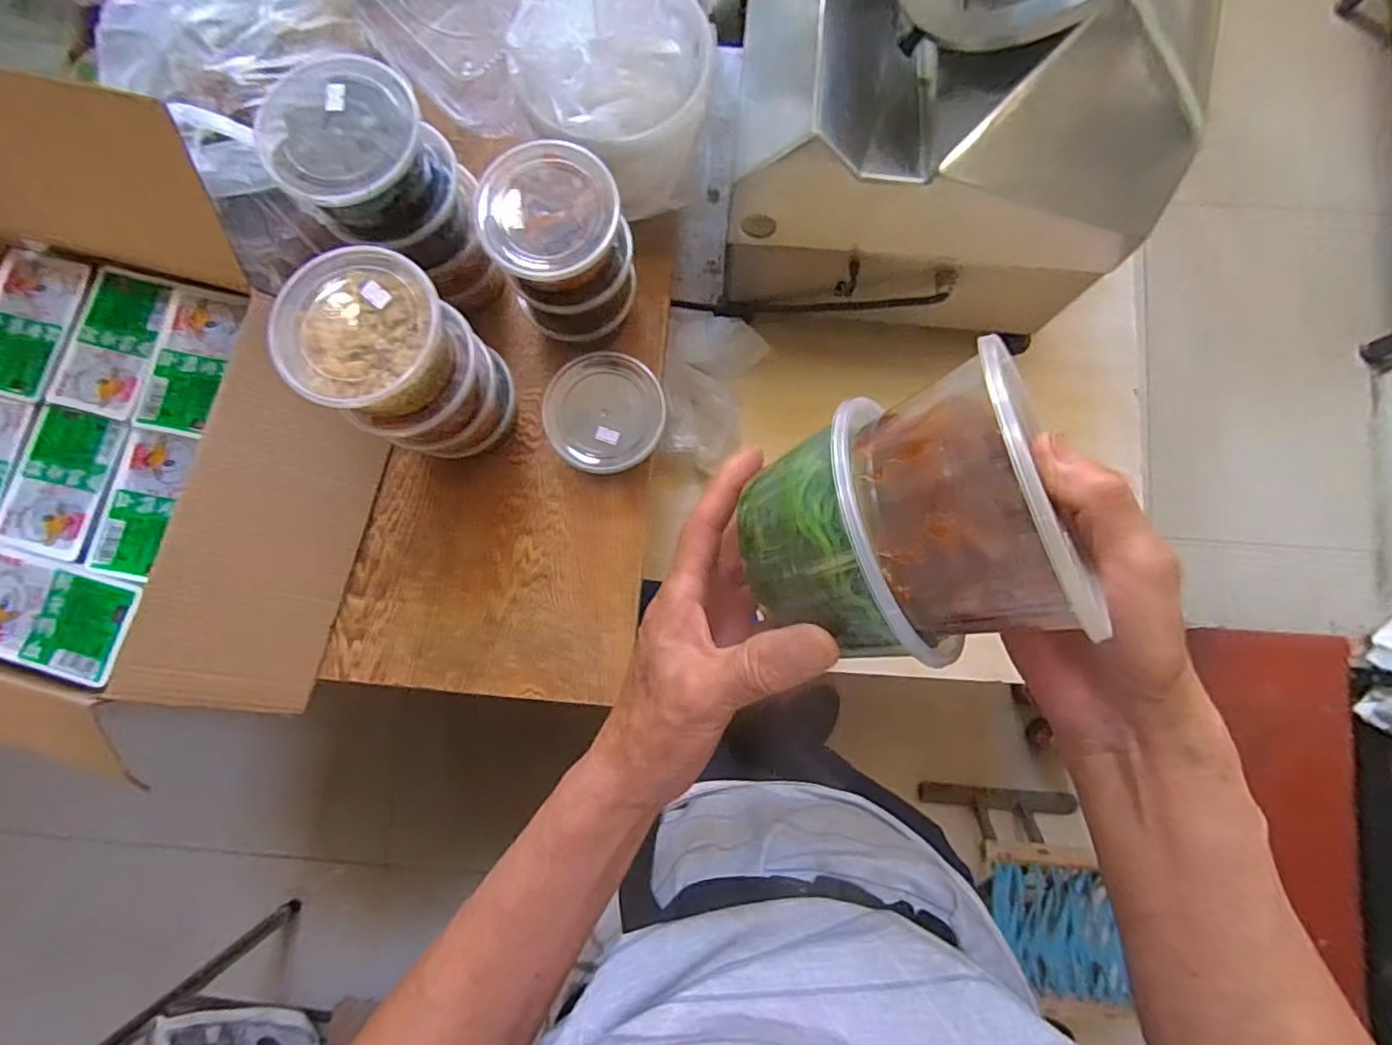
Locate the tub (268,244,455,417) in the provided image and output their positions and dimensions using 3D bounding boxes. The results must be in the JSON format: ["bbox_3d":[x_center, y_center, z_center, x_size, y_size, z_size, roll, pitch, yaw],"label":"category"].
[{"bbox_3d":[-0.232,-0.131,0.433,0.107,0.050,0.106,0,82,1],"label":"tub"}]

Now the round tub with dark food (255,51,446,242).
[{"bbox_3d":[-0.254,-0.278,0.460,0.107,0.063,0.102,0,82,1],"label":"round tub with dark food"}]

